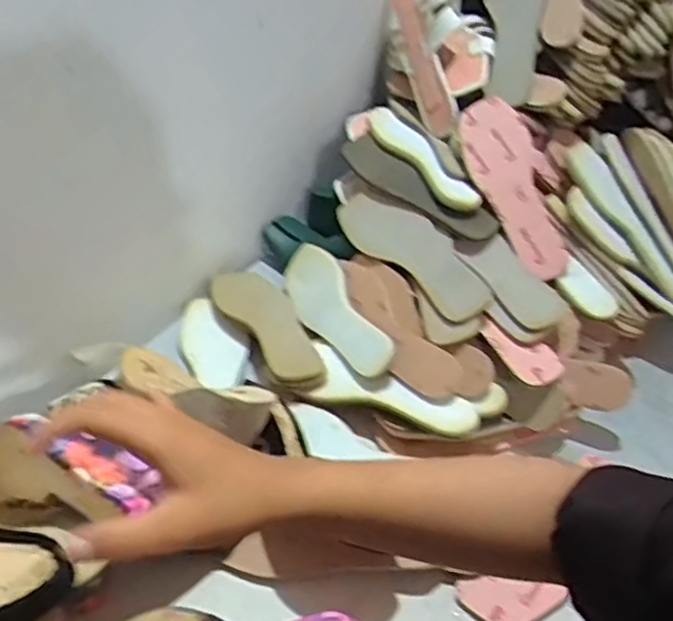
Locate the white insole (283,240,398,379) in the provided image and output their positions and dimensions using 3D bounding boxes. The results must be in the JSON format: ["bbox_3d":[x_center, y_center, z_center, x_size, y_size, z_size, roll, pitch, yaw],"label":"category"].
[{"bbox_3d":[-0.009,-0.002,0.811,0.079,0.011,0.254,-41,45,9],"label":"white insole"}]

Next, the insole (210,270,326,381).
[{"bbox_3d":[-0.087,0.012,0.809,0.079,0.032,0.230,-19,50,-23],"label":"insole"}]

